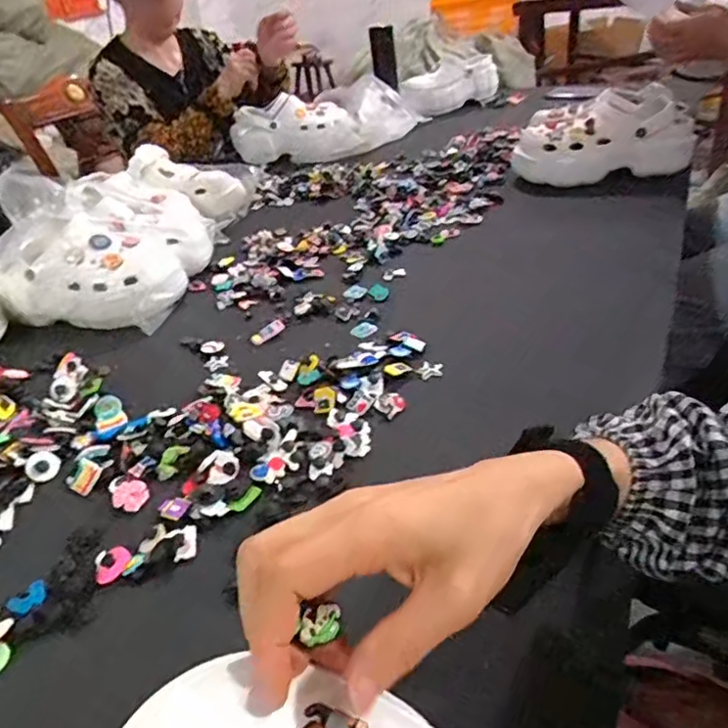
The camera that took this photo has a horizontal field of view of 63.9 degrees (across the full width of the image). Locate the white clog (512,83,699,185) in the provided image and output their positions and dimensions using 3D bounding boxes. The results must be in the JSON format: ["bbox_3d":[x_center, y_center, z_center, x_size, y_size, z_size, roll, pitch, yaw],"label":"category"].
[{"bbox_3d":[0.390,-0.377,0.967,0.280,0.097,0.145,-9,34,0],"label":"white clog"}]

